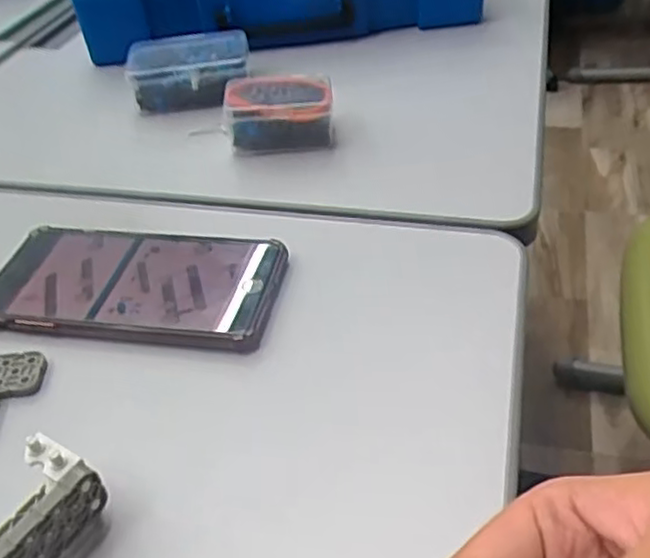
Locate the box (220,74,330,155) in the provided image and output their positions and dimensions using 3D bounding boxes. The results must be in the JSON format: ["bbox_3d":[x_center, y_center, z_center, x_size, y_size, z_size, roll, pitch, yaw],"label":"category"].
[{"bbox_3d":[-0.031,-0.117,0.486,0.073,0.038,0.043,-6,41,3],"label":"box"}]

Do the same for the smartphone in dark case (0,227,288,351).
[{"bbox_3d":[-0.105,0.003,0.377,0.160,0.012,0.077,2,42,11],"label":"smartphone in dark case"}]

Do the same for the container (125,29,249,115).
[{"bbox_3d":[-0.110,-0.167,0.559,0.096,0.037,0.066,-8,41,0],"label":"container"}]

